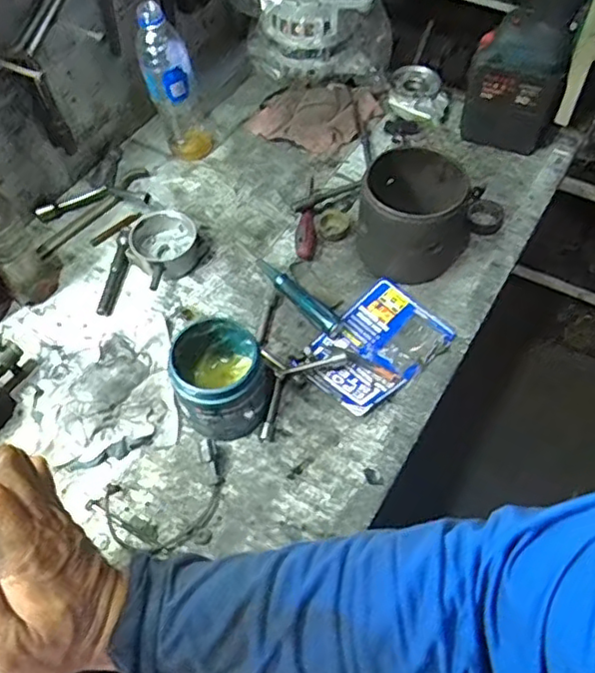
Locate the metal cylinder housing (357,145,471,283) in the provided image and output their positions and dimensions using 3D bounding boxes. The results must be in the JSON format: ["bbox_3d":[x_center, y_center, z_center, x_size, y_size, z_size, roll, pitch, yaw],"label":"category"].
[{"bbox_3d":[0.145,-0.146,0.746,0.121,0.115,0.127,-1,55,1],"label":"metal cylinder housing"}]

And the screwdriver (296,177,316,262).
[{"bbox_3d":[0.013,-0.160,0.811,0.025,0.020,0.146,2,55,3],"label":"screwdriver"}]

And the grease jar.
[{"bbox_3d":[-0.075,0.042,0.638,0.096,0.097,0.097,-1,55,1],"label":"grease jar"}]

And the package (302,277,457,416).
[{"bbox_3d":[0.087,0.009,0.711,0.160,0.010,0.114,-38,63,-22],"label":"package"}]

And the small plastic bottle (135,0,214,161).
[{"bbox_3d":[-0.163,-0.334,0.814,0.074,0.207,0.073,-12,56,-7],"label":"small plastic bottle"}]

